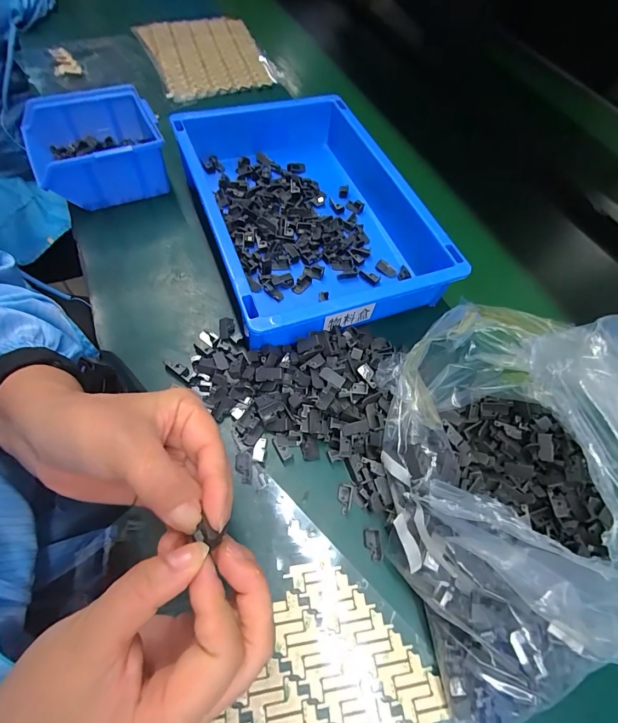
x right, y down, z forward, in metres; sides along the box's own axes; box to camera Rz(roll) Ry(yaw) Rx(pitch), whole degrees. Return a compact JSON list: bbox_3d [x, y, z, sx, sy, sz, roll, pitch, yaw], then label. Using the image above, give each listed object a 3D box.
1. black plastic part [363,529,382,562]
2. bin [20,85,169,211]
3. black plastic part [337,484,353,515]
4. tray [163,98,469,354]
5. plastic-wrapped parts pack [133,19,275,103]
[{"bbox_3d":[0.048,0.139,0.280,0.012,0.005,0.021,1,59,-9],"label":"black plastic part"},{"bbox_3d":[-0.229,-0.234,0.417,0.118,0.077,0.112,-18,64,-19],"label":"bin"},{"bbox_3d":[0.028,0.110,0.295,0.012,0.007,0.021,15,58,-1],"label":"black plastic part"},{"bbox_3d":[-0.004,-0.167,0.397,0.215,0.062,0.301,-15,63,-18],"label":"tray"},{"bbox_3d":[-0.163,-0.483,0.586,0.173,0.008,0.196,-20,71,-14],"label":"plastic-wrapped parts pack"}]

